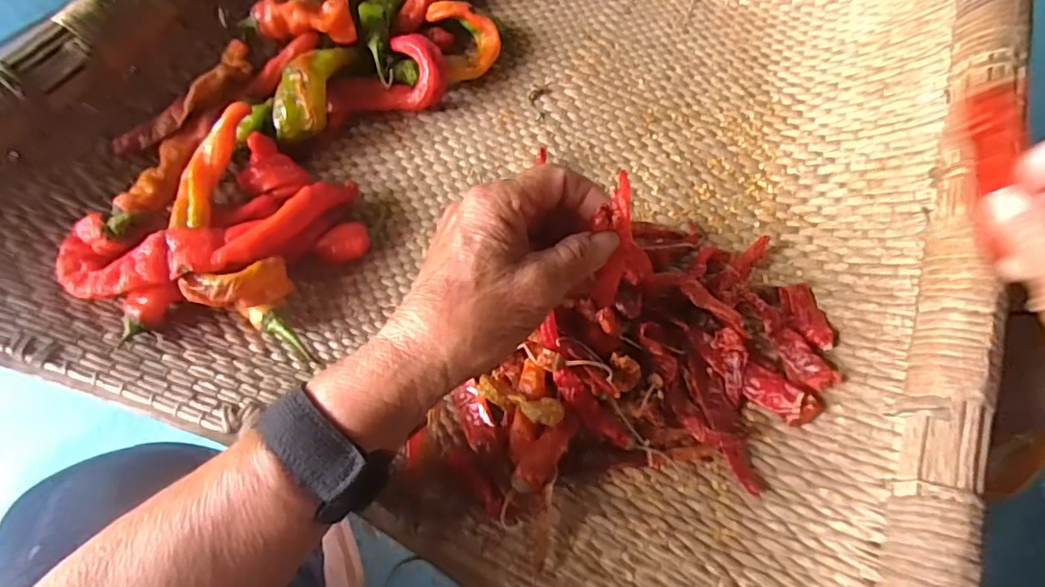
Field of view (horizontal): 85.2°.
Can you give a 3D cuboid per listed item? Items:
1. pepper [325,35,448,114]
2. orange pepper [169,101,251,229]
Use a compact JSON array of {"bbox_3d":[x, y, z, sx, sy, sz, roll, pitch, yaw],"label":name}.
[{"bbox_3d":[-0.107,-0.169,0.445,0.093,0.040,0.050,-12,64,-7],"label":"pepper"},{"bbox_3d":[-0.198,-0.081,0.360,0.028,0.025,0.085,21,84,9],"label":"orange pepper"}]

